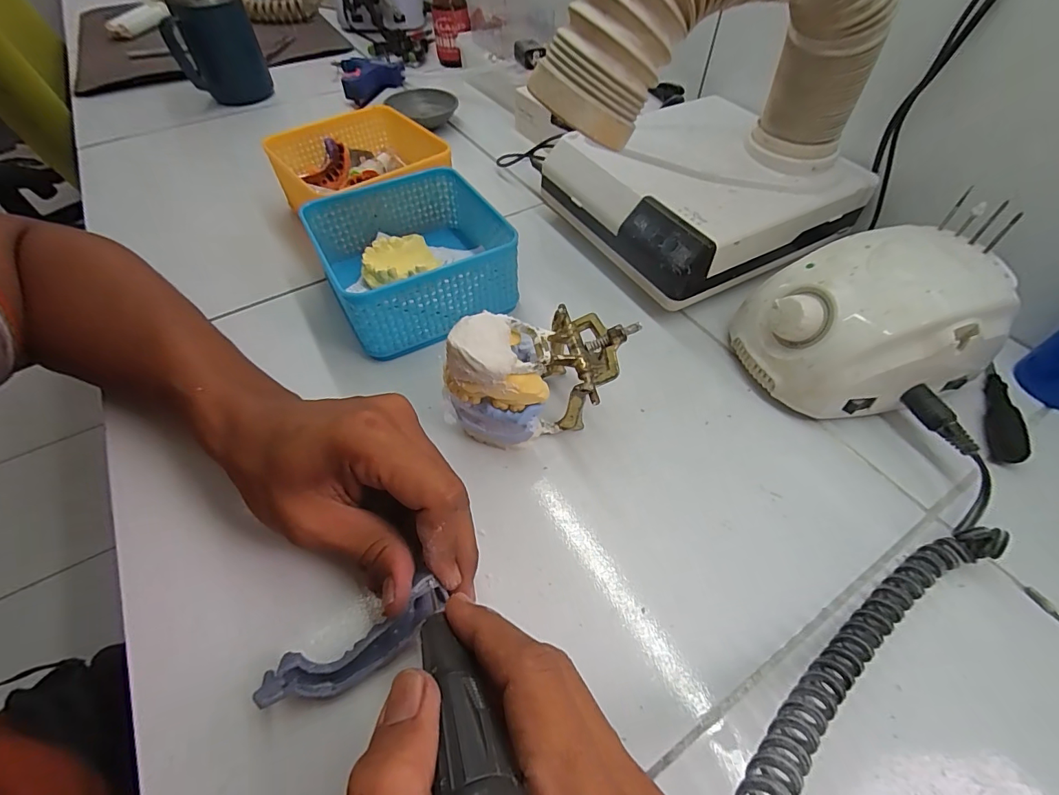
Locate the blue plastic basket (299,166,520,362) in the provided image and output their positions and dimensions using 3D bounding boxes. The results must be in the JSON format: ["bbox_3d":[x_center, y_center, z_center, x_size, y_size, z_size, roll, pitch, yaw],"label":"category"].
[{"bbox_3d":[-0.087,-0.112,0.359,0.140,0.059,0.130,-24,56,-17],"label":"blue plastic basket"}]

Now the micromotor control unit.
[{"bbox_3d":[0.219,-0.047,0.302,0.134,0.083,0.098,-11,54,-8],"label":"micromotor control unit"}]

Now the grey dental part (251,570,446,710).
[{"bbox_3d":[-0.078,0.115,0.211,0.085,0.025,0.019,-27,57,-16],"label":"grey dental part"}]

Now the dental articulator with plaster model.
[{"bbox_3d":[0.008,-0.011,0.278,0.107,0.079,0.066,-25,57,-17],"label":"dental articulator with plaster model"}]

